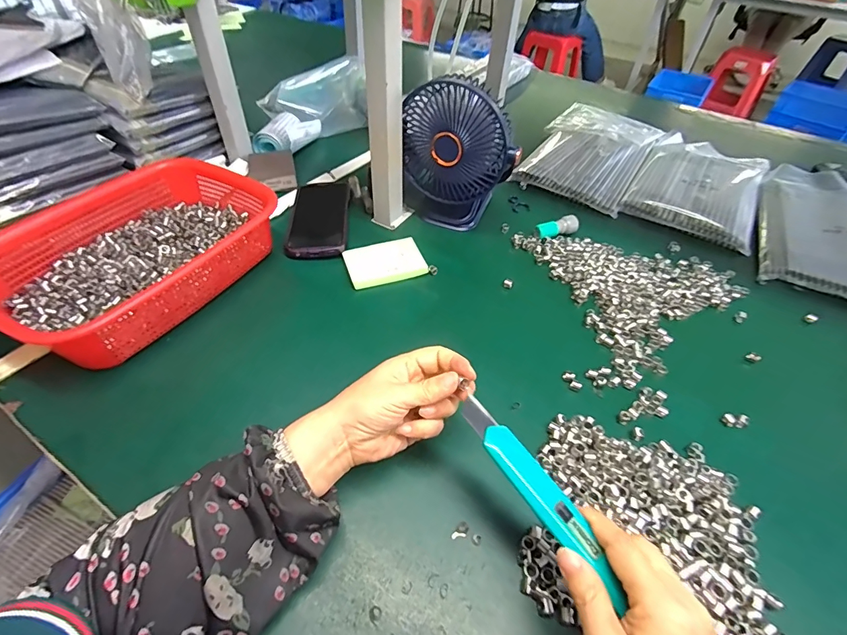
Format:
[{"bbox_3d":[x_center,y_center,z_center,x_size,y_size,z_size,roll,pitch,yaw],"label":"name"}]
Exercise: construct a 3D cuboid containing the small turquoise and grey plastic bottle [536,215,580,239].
[{"bbox_3d":[0.191,-0.127,0.590,0.061,0.019,0.021,-15,49,-17],"label":"small turquoise and grey plastic bottle"}]

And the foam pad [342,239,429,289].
[{"bbox_3d":[-0.048,-0.069,0.528,0.096,0.016,0.066,-14,49,-16],"label":"foam pad"}]

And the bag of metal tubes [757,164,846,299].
[{"bbox_3d":[0.598,-0.132,0.619,0.172,0.025,0.328,26,51,20],"label":"bag of metal tubes"}]

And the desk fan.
[{"bbox_3d":[0.043,-0.210,0.556,0.141,0.183,0.099,4,46,0],"label":"desk fan"}]

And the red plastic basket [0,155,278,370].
[{"bbox_3d":[-0.312,-0.076,0.478,0.203,0.077,0.277,25,50,20],"label":"red plastic basket"}]

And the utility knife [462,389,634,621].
[{"bbox_3d":[0.074,0.108,0.270,0.025,0.010,0.137,-29,64,-26],"label":"utility knife"}]

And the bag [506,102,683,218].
[{"bbox_3d":[0.305,-0.304,0.754,0.204,0.035,0.339,30,52,24],"label":"bag"}]

